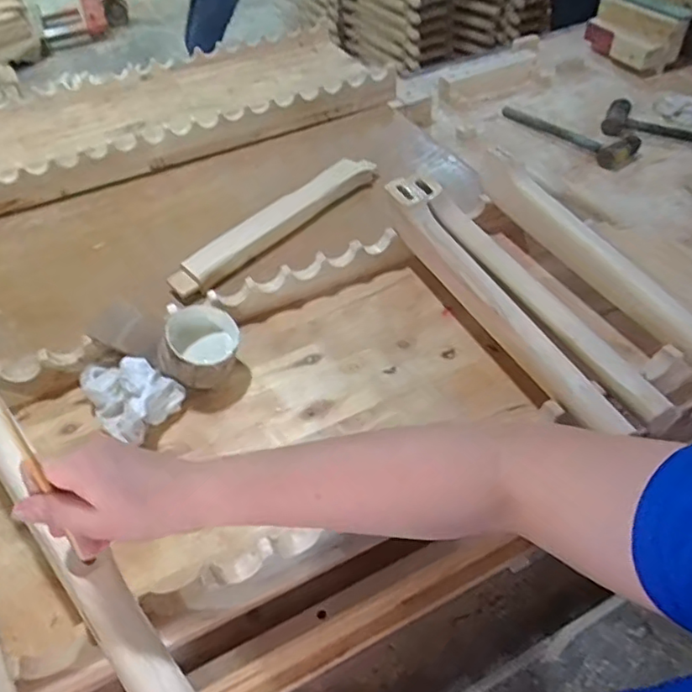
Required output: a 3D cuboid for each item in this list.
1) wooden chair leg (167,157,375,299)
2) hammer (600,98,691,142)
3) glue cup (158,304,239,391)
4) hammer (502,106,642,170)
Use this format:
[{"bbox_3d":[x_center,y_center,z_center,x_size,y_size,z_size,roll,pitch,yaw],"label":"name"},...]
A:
[{"bbox_3d":[-0.096,-0.194,0.882,0.057,0.050,0.397,34,59,31],"label":"wooden chair leg"},{"bbox_3d":[0.775,-0.509,1.327,0.348,0.082,0.080,10,49,15],"label":"hammer"},{"bbox_3d":[-0.165,0.004,0.654,0.077,0.064,0.081,-3,47,3],"label":"glue cup"},{"bbox_3d":[0.496,-0.491,1.298,0.077,0.057,0.331,-29,51,-20],"label":"hammer"}]

